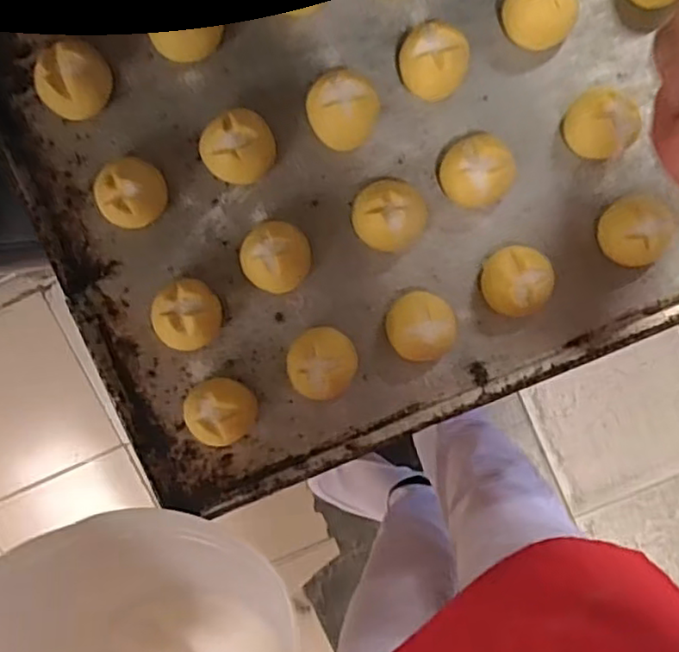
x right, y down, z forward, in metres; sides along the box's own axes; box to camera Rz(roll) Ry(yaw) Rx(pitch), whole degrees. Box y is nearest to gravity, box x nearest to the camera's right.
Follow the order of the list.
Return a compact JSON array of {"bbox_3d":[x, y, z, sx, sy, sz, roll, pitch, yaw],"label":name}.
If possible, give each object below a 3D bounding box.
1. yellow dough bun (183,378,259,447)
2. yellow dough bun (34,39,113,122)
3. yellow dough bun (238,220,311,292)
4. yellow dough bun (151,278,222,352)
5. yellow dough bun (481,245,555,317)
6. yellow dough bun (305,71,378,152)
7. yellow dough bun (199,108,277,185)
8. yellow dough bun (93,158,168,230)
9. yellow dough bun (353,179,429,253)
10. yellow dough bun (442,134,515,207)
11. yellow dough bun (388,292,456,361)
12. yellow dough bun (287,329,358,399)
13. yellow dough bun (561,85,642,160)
[{"bbox_3d":[-0.071,0.052,0.389,0.040,0.021,0.039,0,98,2],"label":"yellow dough bun"},{"bbox_3d":[-0.153,-0.141,0.375,0.036,0.027,0.042,26,98,-2],"label":"yellow dough bun"},{"bbox_3d":[-0.038,-0.041,0.388,0.040,0.032,0.040,0,98,2],"label":"yellow dough bun"},{"bbox_3d":[-0.091,-0.006,0.386,0.040,0.029,0.037,0,98,2],"label":"yellow dough bun"},{"bbox_3d":[0.105,-0.028,0.387,0.039,0.027,0.039,0,98,2],"label":"yellow dough bun"},{"bbox_3d":[0.002,-0.126,0.380,0.041,0.030,0.039,0,98,2],"label":"yellow dough bun"},{"bbox_3d":[-0.059,-0.104,0.382,0.041,0.031,0.039,0,98,2],"label":"yellow dough bun"},{"bbox_3d":[-0.121,-0.077,0.380,0.036,0.028,0.037,0,98,2],"label":"yellow dough bun"},{"bbox_3d":[0.030,-0.065,0.388,0.043,0.030,0.040,0,98,2],"label":"yellow dough bun"},{"bbox_3d":[0.082,-0.091,0.381,0.042,0.030,0.039,-14,97,4],"label":"yellow dough bun"},{"bbox_3d":[0.049,0.000,0.390,0.039,0.029,0.039,-14,97,4],"label":"yellow dough bun"},{"bbox_3d":[-0.010,0.022,0.392,0.040,0.031,0.039,0,98,2],"label":"yellow dough bun"},{"bbox_3d":[0.152,-0.117,0.375,0.035,0.027,0.039,-24,97,5],"label":"yellow dough bun"}]

